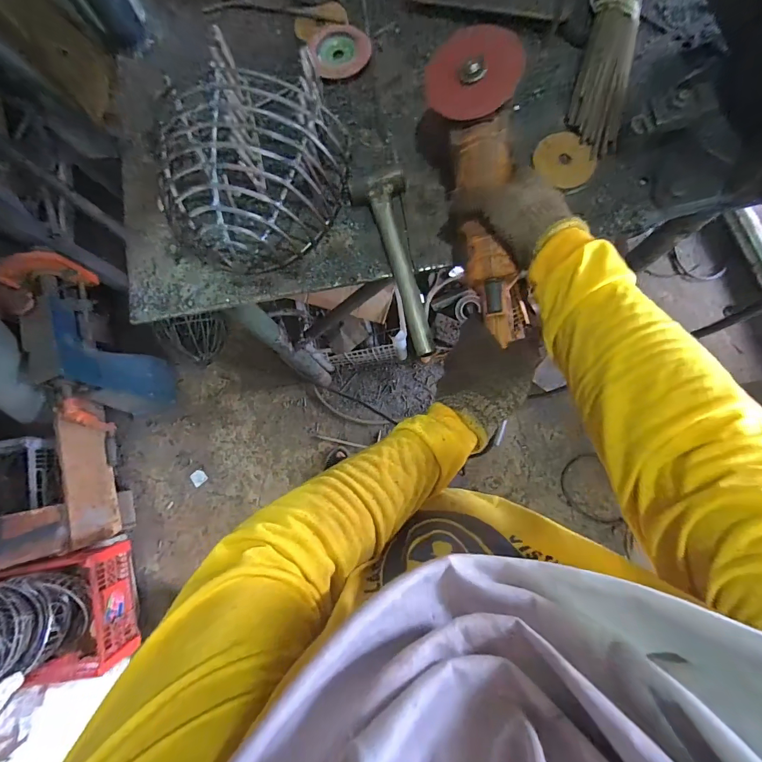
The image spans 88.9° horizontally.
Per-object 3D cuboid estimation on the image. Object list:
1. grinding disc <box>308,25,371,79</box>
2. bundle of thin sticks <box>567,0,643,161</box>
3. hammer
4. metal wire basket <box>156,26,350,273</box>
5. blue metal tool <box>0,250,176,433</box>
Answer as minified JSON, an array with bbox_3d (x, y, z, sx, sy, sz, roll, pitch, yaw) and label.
[{"bbox_3d":[-0.055,-0.458,0.537,0.077,0.010,0.081,-1,84,5],"label":"grinding disc"},{"bbox_3d":[0.289,-0.422,0.483,0.062,0.030,0.278,13,85,7],"label":"bundle of thin sticks"},{"bbox_3d":[0.021,-0.142,0.478,0.066,0.033,0.234,-14,83,4],"label":"hammer"},{"bbox_3d":[-0.155,-0.254,0.461,0.204,0.115,0.220,9,84,6],"label":"metal wire basket"},{"bbox_3d":[-0.883,-0.113,1.216,0.231,0.381,0.506,-13,83,4],"label":"blue metal tool"}]

